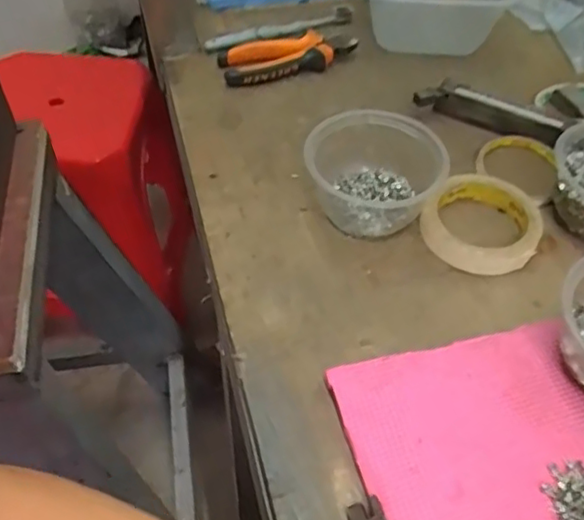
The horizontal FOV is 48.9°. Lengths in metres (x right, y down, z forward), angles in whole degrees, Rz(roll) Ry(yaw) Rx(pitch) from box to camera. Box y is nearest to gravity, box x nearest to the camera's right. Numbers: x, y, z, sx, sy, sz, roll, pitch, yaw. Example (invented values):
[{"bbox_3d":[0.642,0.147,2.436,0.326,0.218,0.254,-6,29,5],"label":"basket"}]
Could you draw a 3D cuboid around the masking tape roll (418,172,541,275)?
[{"bbox_3d":[0.161,-0.031,0.544,0.092,0.029,0.098,0,51,1],"label":"masking tape roll"}]

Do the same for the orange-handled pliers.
[{"bbox_3d":[-0.003,-0.222,0.683,0.148,0.026,0.061,-15,52,-11],"label":"orange-handled pliers"}]

